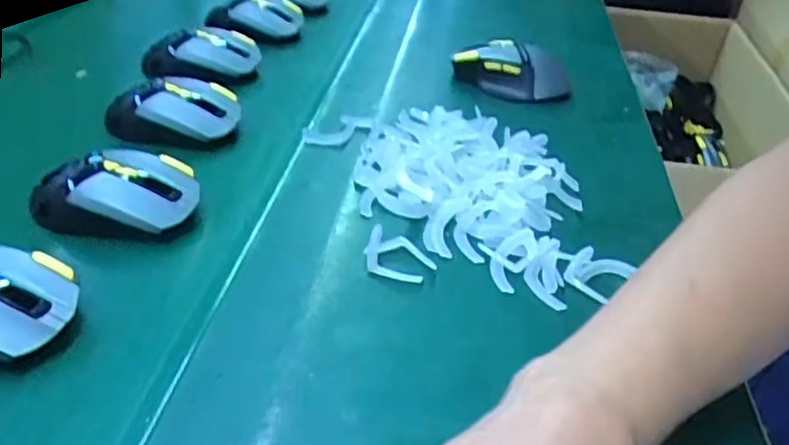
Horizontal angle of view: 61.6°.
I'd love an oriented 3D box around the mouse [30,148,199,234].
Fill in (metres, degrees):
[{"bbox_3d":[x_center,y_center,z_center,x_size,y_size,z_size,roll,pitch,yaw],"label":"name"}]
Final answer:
[{"bbox_3d":[-0.193,-0.021,0.464,0.108,0.038,0.059,7,35,5],"label":"mouse"}]

